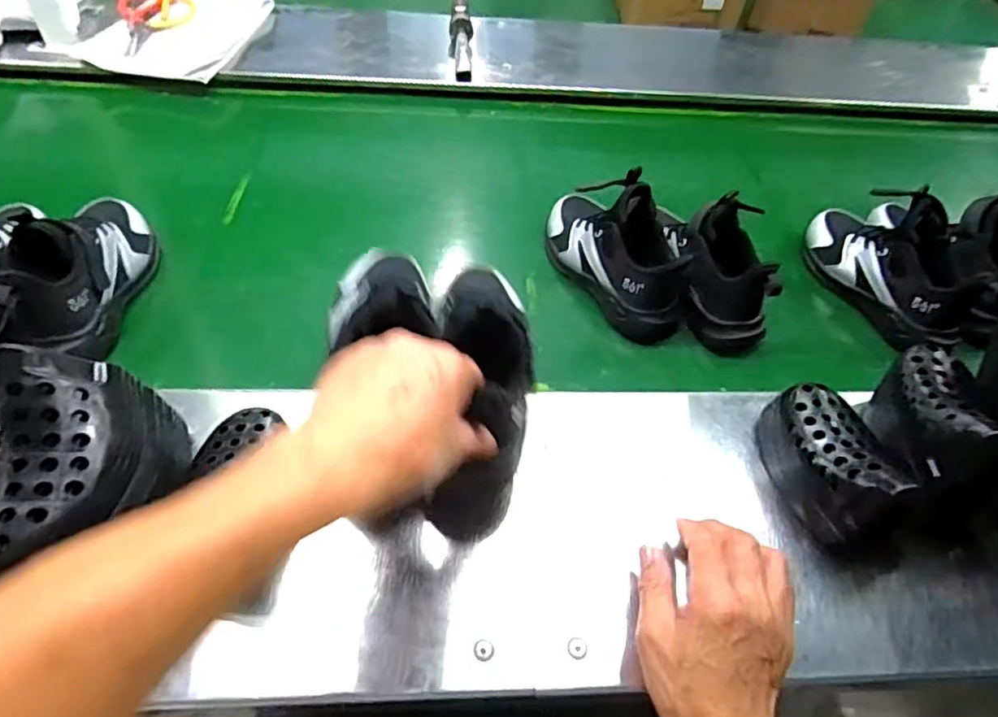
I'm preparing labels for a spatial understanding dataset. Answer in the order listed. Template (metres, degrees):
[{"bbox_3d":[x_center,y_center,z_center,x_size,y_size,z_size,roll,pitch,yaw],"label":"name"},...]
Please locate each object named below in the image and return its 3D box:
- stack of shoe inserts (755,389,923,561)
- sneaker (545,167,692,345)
[{"bbox_3d":[0.260,0.078,0.461,0.070,0.077,0.131,-8,51,-13],"label":"stack of shoe inserts"},{"bbox_3d":[0.120,-0.123,0.627,0.078,0.110,0.193,-19,54,-20],"label":"sneaker"}]

